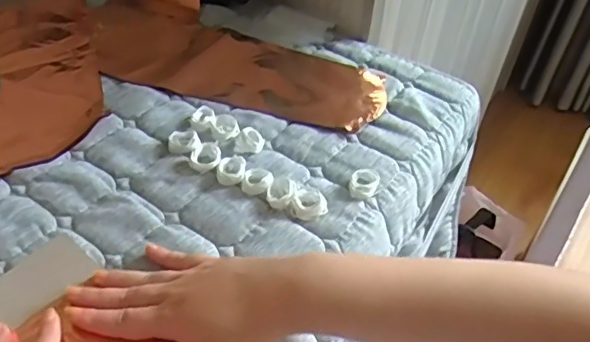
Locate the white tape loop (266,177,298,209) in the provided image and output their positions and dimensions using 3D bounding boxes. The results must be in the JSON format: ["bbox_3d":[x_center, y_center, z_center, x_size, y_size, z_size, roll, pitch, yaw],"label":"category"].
[{"bbox_3d":[-0.011,0.019,0.515,0.026,0.015,0.032,20,47,15],"label":"white tape loop"}]

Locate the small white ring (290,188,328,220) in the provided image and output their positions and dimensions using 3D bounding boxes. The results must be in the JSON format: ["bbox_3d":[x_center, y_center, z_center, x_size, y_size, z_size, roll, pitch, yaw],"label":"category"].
[{"bbox_3d":[0.014,0.031,0.508,0.030,0.013,0.029,2,45,-2],"label":"small white ring"}]

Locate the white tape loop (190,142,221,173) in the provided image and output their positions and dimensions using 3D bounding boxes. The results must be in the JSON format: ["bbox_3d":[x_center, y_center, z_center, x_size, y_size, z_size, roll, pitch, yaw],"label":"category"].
[{"bbox_3d":[-0.088,-0.014,0.543,0.031,0.011,0.031,-2,45,-7],"label":"white tape loop"}]

